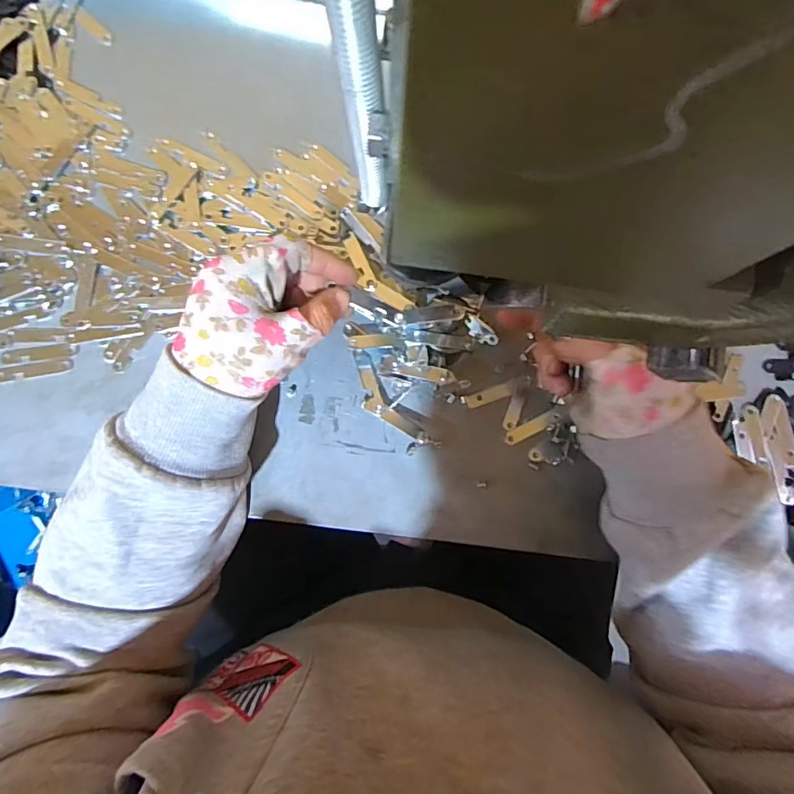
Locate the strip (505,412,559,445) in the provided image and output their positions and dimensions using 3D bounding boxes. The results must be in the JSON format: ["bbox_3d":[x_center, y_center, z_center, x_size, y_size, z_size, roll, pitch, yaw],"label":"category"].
[{"bbox_3d":[0.097,0.022,0.361,0.042,0.004,0.008,-29,89,-1],"label":"strip"}]

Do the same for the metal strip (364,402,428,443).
[{"bbox_3d":[-0.001,0.016,0.354,0.050,0.005,0.009,32,81,1],"label":"metal strip"}]

